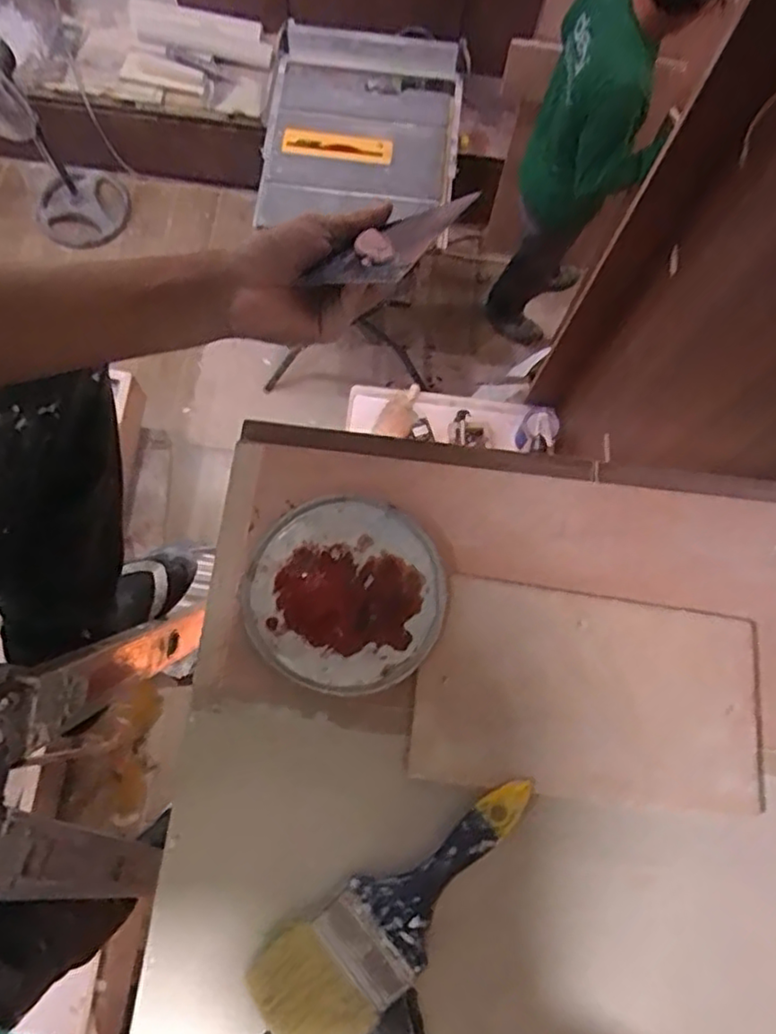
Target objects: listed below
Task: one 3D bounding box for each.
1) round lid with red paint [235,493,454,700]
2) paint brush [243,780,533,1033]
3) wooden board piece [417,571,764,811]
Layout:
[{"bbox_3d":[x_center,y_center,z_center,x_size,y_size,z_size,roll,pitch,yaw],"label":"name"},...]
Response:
[{"bbox_3d":[-0.034,0.058,0.509,0.151,0.028,0.143,0,74,-2],"label":"round lid with red paint"},{"bbox_3d":[0.010,0.266,0.457,0.228,0.036,0.080,-39,79,-12],"label":"paint brush"},{"bbox_3d":[0.152,0.133,0.504,0.256,0.016,0.149,6,74,0],"label":"wooden board piece"}]

